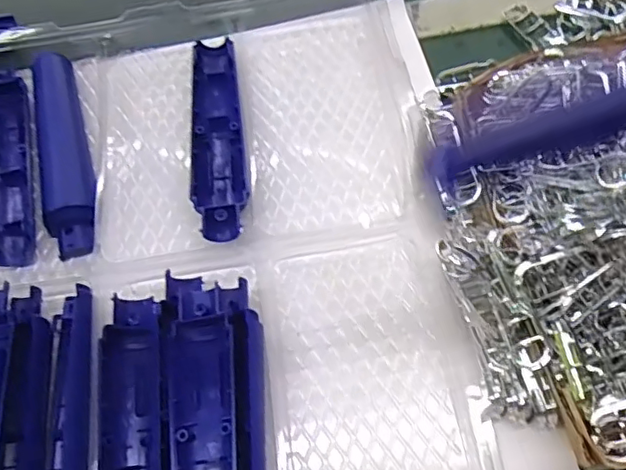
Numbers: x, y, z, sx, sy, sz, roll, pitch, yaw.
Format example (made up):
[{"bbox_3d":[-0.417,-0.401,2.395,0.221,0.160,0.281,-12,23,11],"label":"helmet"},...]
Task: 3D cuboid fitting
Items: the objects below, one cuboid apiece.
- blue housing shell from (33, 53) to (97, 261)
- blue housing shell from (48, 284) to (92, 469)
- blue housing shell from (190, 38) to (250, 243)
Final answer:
[{"bbox_3d":[-0.181,-0.064,0.422,0.037,0.013,0.172,-14,67,-4],"label":"blue housing shell"},{"bbox_3d":[-0.138,0.111,0.328,0.026,0.018,0.164,-7,67,-1],"label":"blue housing shell"},{"bbox_3d":[-0.067,-0.072,0.414,0.038,0.019,0.165,-6,67,-1],"label":"blue housing shell"}]

